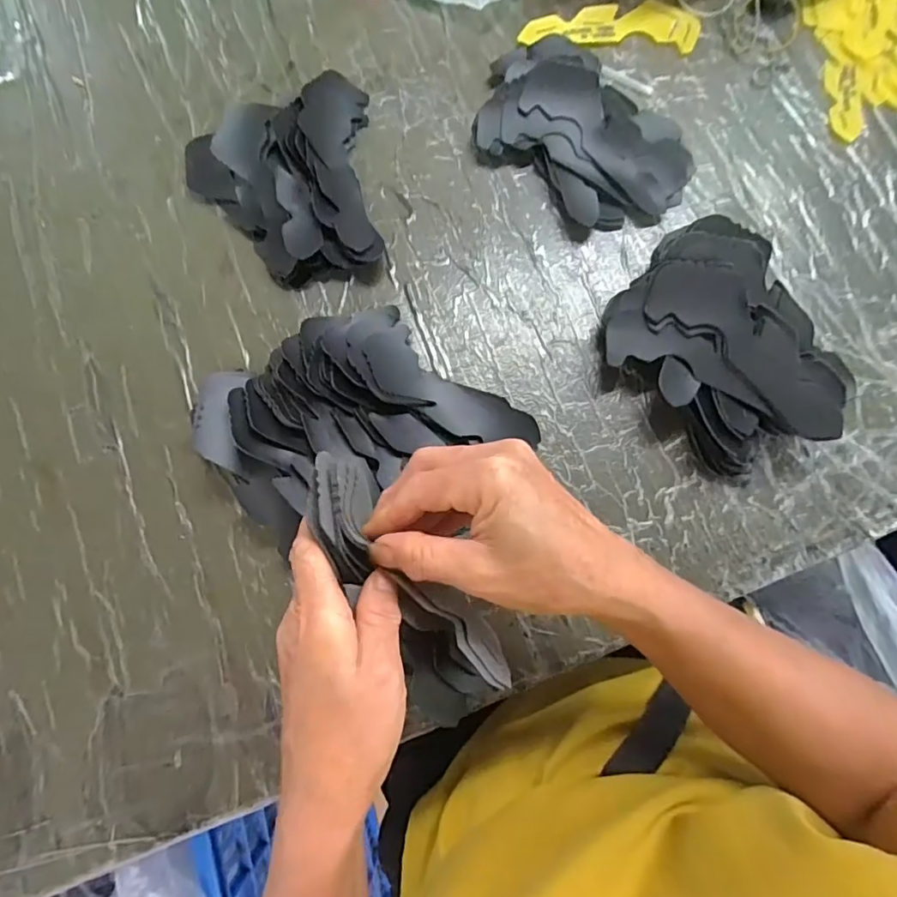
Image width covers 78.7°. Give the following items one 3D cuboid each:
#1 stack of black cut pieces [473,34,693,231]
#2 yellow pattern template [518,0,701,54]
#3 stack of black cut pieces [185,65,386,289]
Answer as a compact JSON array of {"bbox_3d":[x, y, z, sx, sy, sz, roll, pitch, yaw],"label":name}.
[{"bbox_3d":[0.104,-0.249,0.425,0.116,0.032,0.177,-43,82,-6],"label":"stack of black cut pieces"},{"bbox_3d":[0.135,-0.357,0.459,0.146,0.007,0.048,1,80,1],"label":"yellow pattern template"},{"bbox_3d":[-0.129,-0.207,0.429,0.146,0.033,0.156,-14,80,-1],"label":"stack of black cut pieces"}]

